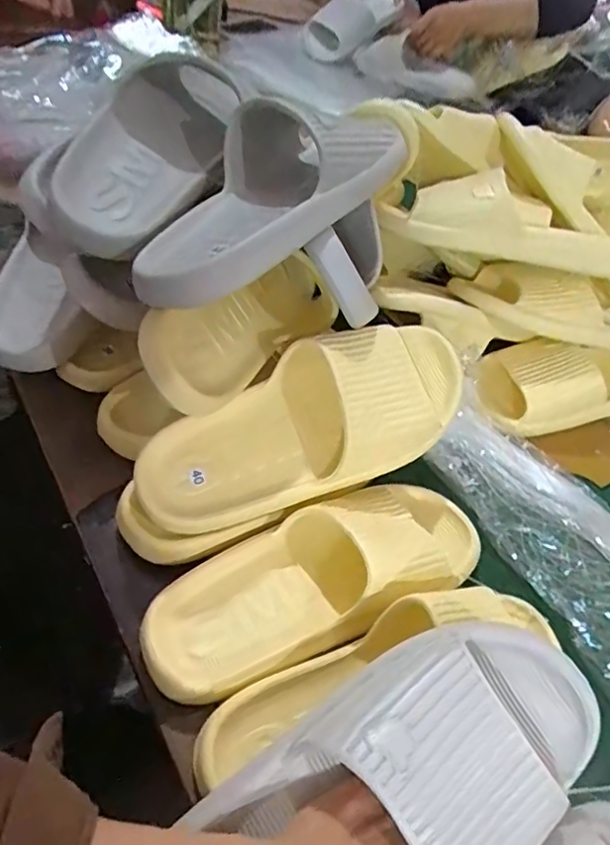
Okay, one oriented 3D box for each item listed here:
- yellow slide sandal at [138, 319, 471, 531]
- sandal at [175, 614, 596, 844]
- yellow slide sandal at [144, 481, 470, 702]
[{"bbox_3d":[0.002,0.003,0.444,0.256,0.080,0.107,-24,86,-6],"label":"yellow slide sandal"},{"bbox_3d":[0.029,0.196,0.291,0.268,0.073,0.110,-28,53,-10],"label":"sandal"},{"bbox_3d":[0.013,0.105,0.408,0.252,0.069,0.099,-21,55,-27],"label":"yellow slide sandal"}]

